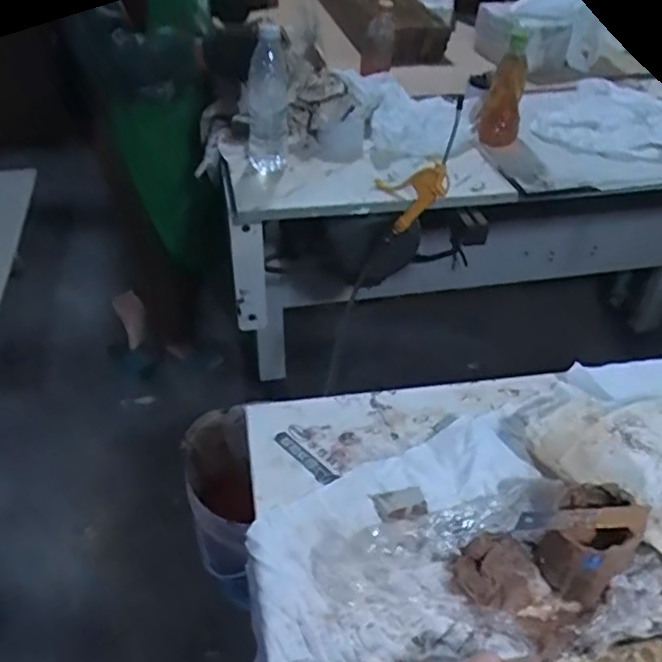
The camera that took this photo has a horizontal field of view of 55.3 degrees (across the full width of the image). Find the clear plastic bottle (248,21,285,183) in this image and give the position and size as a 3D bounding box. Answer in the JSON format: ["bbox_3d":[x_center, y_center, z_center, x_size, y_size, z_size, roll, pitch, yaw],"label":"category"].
[{"bbox_3d":[-0.102,-0.352,0.996,0.079,0.223,0.082,-6,42,-5],"label":"clear plastic bottle"}]

